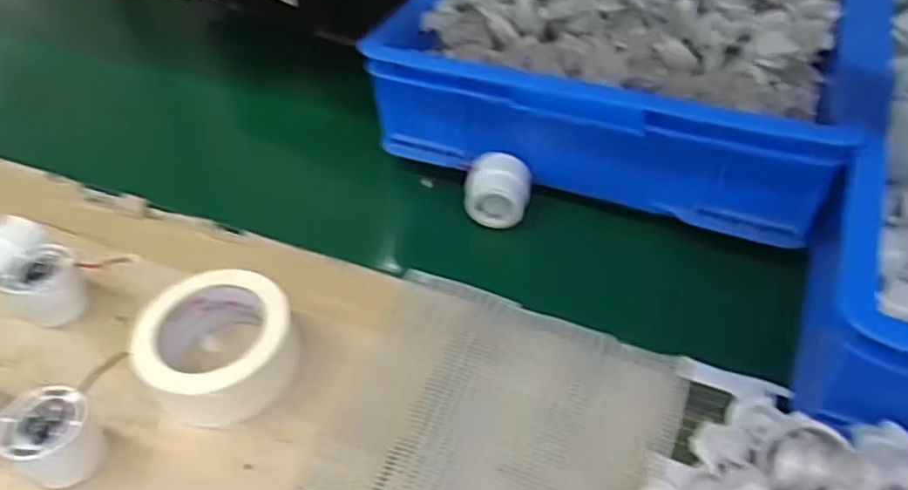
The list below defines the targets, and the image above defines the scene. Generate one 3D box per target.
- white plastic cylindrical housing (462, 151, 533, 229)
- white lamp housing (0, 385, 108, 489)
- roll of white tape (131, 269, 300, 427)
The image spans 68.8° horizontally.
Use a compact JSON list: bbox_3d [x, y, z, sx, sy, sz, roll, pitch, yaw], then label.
[{"bbox_3d":[0.041,-0.052,0.610,0.057,0.056,0.045,6,46,8],"label":"white plastic cylindrical housing"},{"bbox_3d":[-0.268,0.129,0.448,0.052,0.051,0.051,-1,46,1],"label":"white lamp housing"},{"bbox_3d":[-0.174,0.074,0.492,0.105,0.046,0.100,-1,46,1],"label":"roll of white tape"}]

